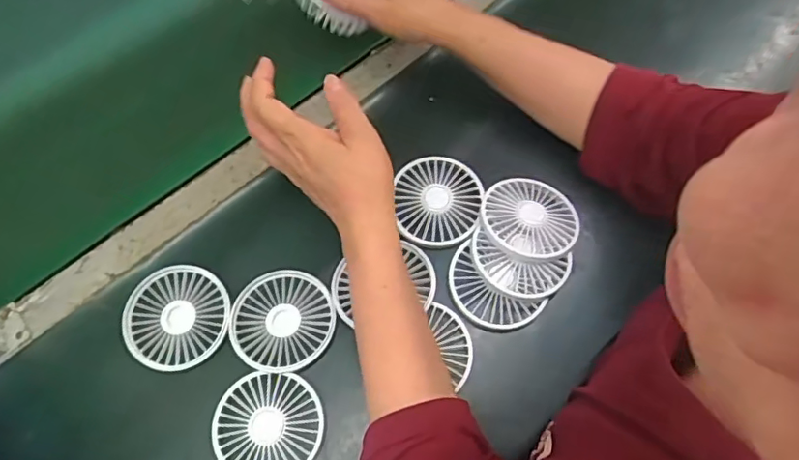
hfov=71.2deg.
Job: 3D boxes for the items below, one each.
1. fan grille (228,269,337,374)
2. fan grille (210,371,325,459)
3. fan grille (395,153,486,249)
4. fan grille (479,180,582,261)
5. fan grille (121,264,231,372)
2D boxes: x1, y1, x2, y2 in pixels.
[{"bbox_3d":[-0.101,0.077,0.480,0.087,0.012,0.086,0,68,1],"label":"fan grille"},{"bbox_3d":[-0.107,0.160,0.451,0.087,0.004,0.083,0,68,1],"label":"fan grille"},{"bbox_3d":[0.035,-0.028,0.513,0.078,0.013,0.085,0,68,1],"label":"fan grille"},{"bbox_3d":[0.116,-0.010,0.500,0.085,0.015,0.086,1,58,-2],"label":"fan grille"},{"bbox_3d":[-0.193,0.075,0.482,0.089,0.005,0.087,0,68,1],"label":"fan grille"}]

